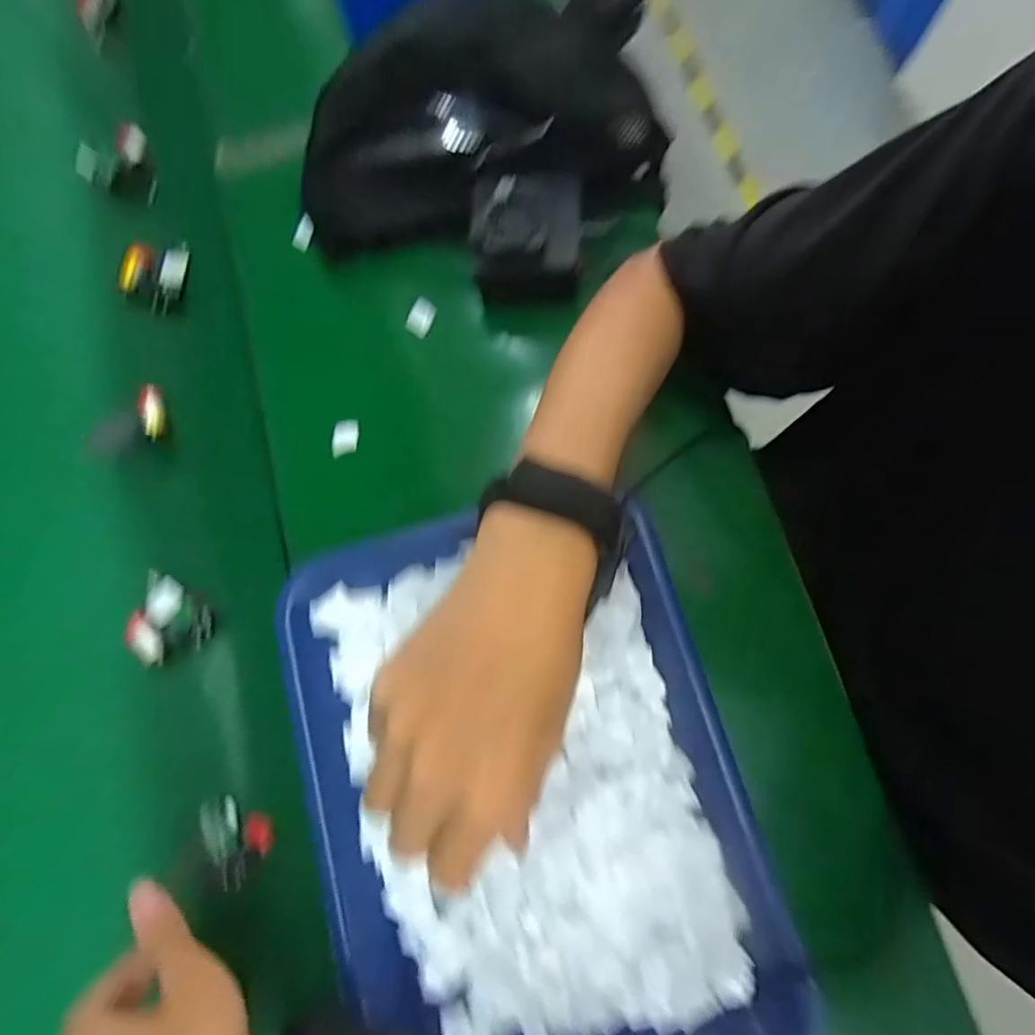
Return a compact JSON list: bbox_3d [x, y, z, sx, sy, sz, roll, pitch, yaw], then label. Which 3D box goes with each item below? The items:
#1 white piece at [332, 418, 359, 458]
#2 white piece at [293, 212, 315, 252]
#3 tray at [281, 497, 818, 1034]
[{"bbox_3d":[-0.131,-0.060,0.392,0.018,0.006,0.029,9,80,3],"label":"white piece"},{"bbox_3d":[-0.176,-0.235,0.423,0.014,0.004,0.029,42,122,8],"label":"white piece"},{"bbox_3d":[0.006,0.168,0.320,0.253,0.039,0.351,-16,79,-2],"label":"tray"}]

